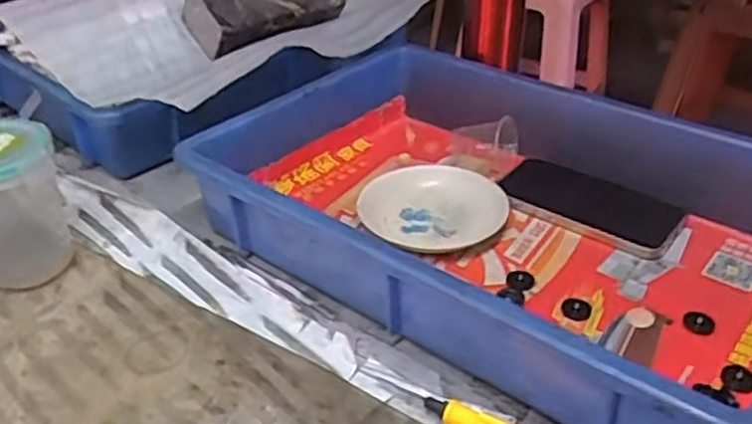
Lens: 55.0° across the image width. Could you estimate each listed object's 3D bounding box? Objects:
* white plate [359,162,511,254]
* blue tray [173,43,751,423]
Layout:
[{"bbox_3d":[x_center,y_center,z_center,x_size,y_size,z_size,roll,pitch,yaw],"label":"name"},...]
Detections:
[{"bbox_3d":[0.047,-0.005,0.600,0.118,0.024,0.118,0,33,0],"label":"white plate"},{"bbox_3d":[0.101,-0.005,0.555,0.439,0.091,0.301,25,40,32],"label":"blue tray"}]

